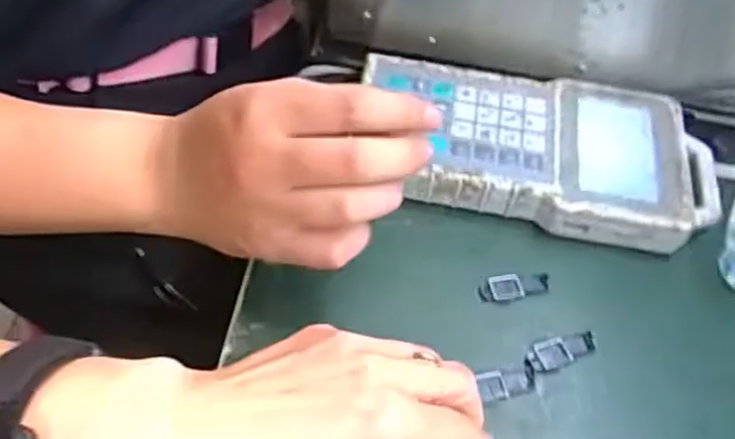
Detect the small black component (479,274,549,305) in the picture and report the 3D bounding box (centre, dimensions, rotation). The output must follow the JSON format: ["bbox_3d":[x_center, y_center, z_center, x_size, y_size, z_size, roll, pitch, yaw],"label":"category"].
[{"bbox_3d":[0.082,0.037,0.398,0.041,0.004,0.016,-9,54,-10],"label":"small black component"}]

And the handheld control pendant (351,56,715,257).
[{"bbox_3d":[0.106,-0.043,0.444,0.211,0.030,0.108,8,53,3],"label":"handheld control pendant"}]

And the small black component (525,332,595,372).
[{"bbox_3d":[0.104,0.070,0.383,0.040,0.004,0.016,-16,56,-15],"label":"small black component"}]

